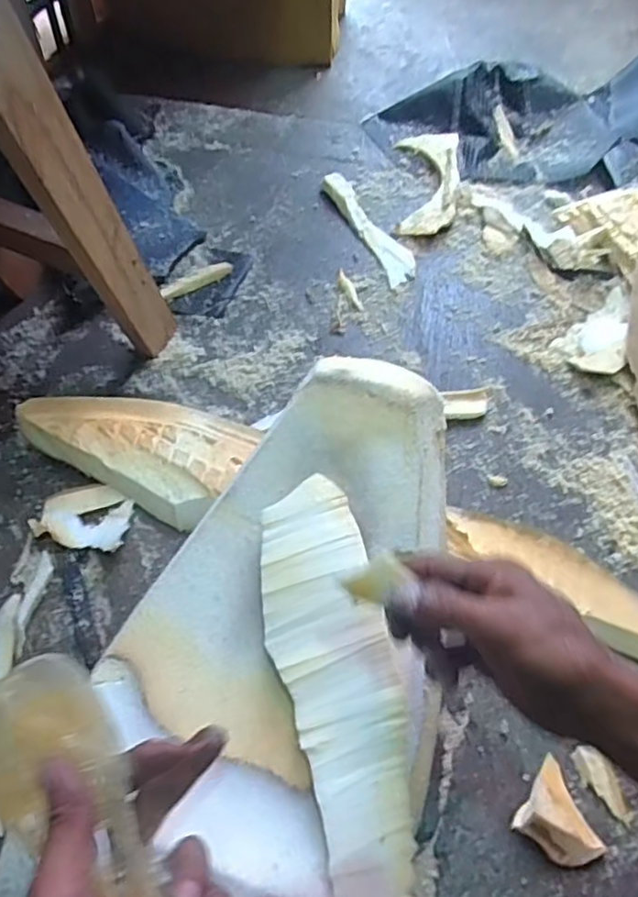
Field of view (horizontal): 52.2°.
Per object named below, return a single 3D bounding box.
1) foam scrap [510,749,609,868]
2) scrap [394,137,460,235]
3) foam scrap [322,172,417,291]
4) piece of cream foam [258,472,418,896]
[{"bbox_3d":[0.199,0.295,0.520,0.067,0.022,0.062,35,65,19],"label":"foam scrap"},{"bbox_3d":[0.158,-0.386,0.937,0.086,0.029,0.212,5,59,3],"label":"scrap"},{"bbox_3d":[0.070,-0.309,0.899,0.047,0.021,0.223,-23,62,-13],"label":"foam scrap"},{"bbox_3d":[0.022,0.187,0.430,0.080,0.025,0.355,-11,60,-7],"label":"piece of cream foam"}]

